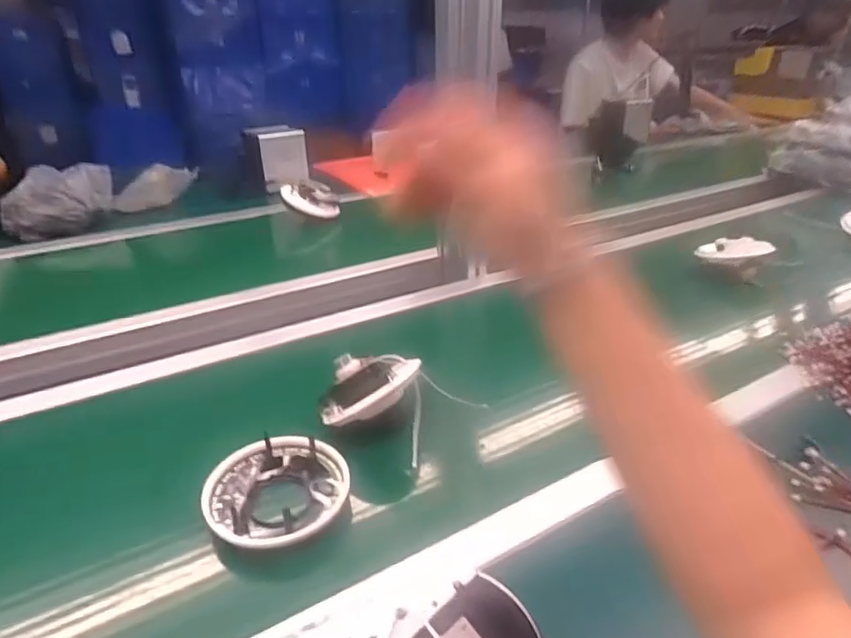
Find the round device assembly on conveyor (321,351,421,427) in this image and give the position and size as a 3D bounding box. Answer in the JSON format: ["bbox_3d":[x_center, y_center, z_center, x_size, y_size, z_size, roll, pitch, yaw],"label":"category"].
[{"bbox_3d":[-0.060,0.079,0.625,0.107,0.051,0.089,-3,51,13],"label":"round device assembly on conveyor"}]

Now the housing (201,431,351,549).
[{"bbox_3d":[-0.144,0.165,0.540,0.136,0.035,0.117,-4,29,-9],"label":"housing"}]

